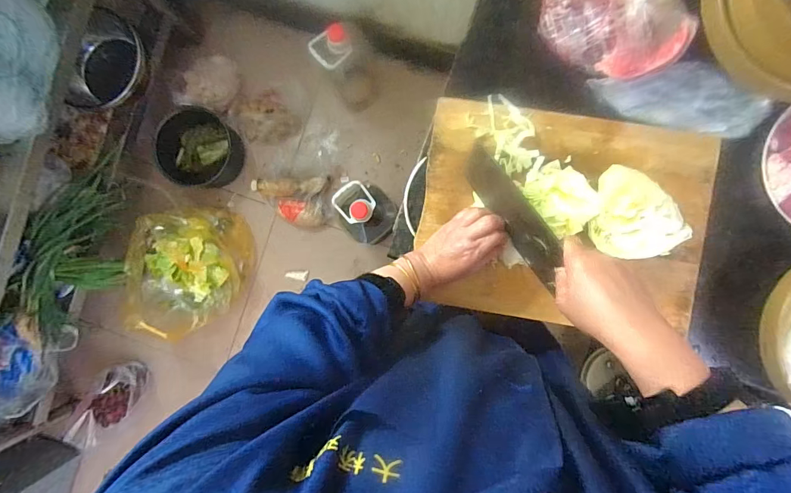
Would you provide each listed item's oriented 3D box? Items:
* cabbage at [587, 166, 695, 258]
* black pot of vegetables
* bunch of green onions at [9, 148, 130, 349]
[{"bbox_3d":[0.302,-0.041,0.519,0.098,0.065,0.108,3,91,3],"label":"cabbage"},{"bbox_3d":[-0.628,-0.318,1.324,0.232,0.118,0.240,0,91,3],"label":"black pot of vegetables"},{"bbox_3d":[-0.905,0.011,1.175,0.097,0.219,0.551,7,91,3],"label":"bunch of green onions"}]

